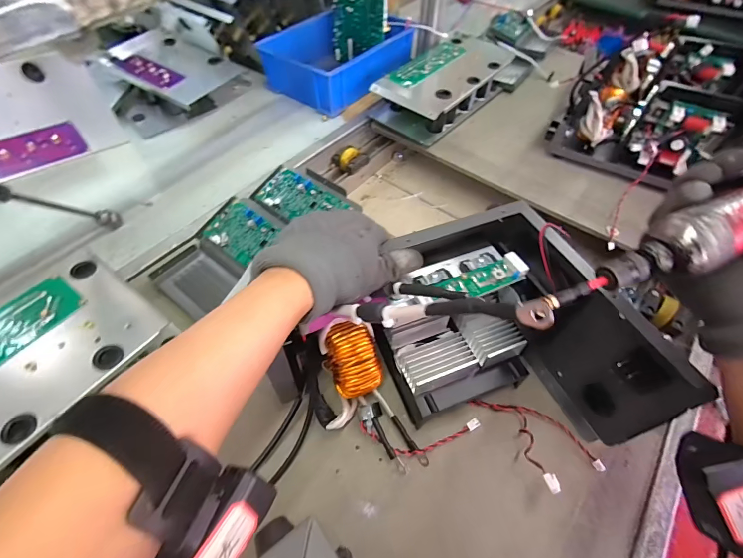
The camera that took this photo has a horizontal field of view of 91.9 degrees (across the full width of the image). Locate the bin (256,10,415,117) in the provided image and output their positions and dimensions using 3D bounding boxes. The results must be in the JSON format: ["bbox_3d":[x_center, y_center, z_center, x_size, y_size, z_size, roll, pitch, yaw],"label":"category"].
[{"bbox_3d":[-0.067,-0.472,0.768,0.196,0.089,0.286,30,59,18],"label":"bin"}]

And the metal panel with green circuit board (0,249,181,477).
[{"bbox_3d":[-0.355,0.102,0.328,0.158,0.019,0.286,32,59,19],"label":"metal panel with green circuit board"}]

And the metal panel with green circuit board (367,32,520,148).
[{"bbox_3d":[0.151,-0.395,0.733,0.150,0.069,0.329,33,60,20],"label":"metal panel with green circuit board"}]

